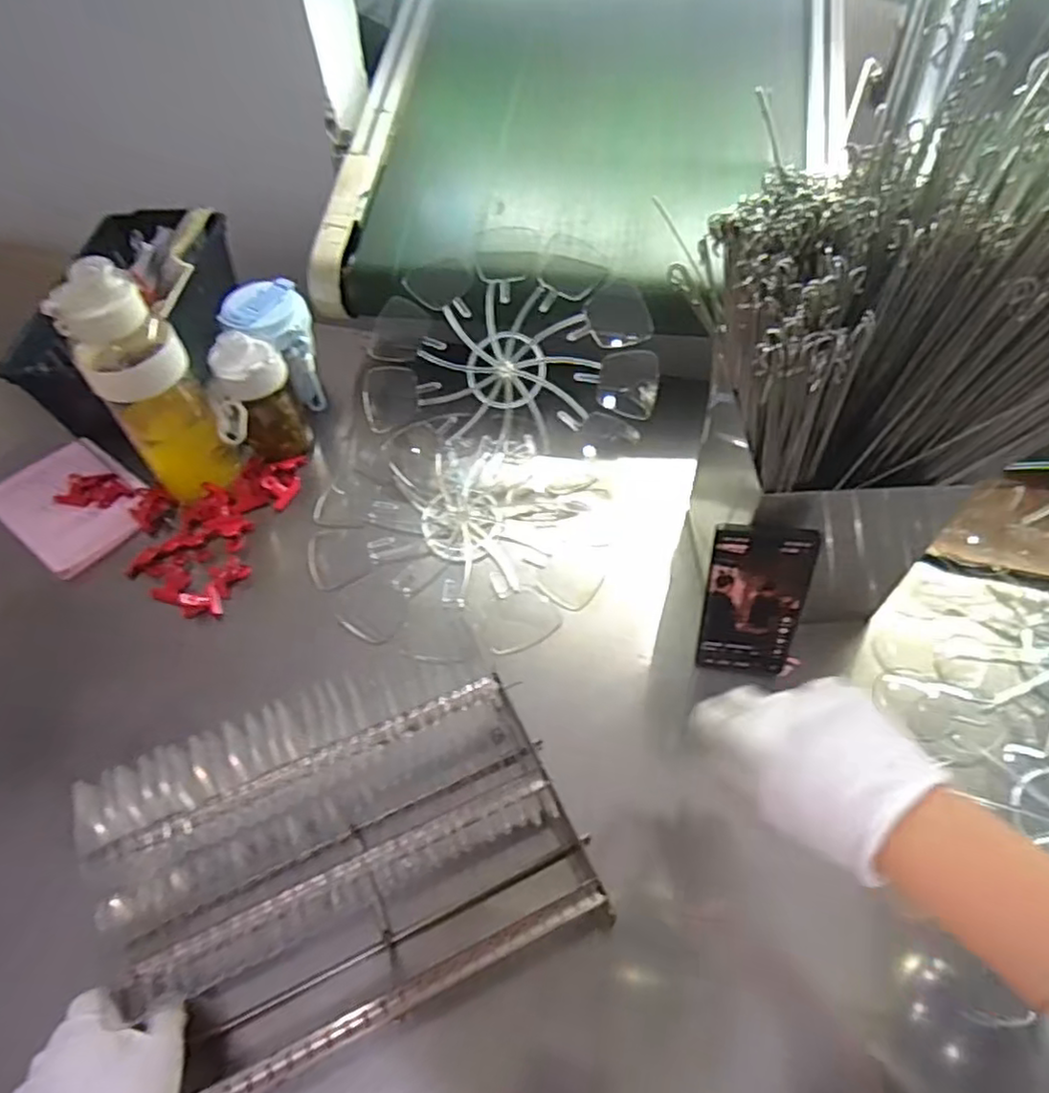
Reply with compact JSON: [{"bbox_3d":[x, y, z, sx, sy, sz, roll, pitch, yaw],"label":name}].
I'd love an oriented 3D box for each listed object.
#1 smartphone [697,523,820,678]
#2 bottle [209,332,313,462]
[{"bbox_3d":[0.189,0.048,0.568,0.074,0.171,0.014,6,44,12],"label":"smartphone"},{"bbox_3d":[-0.298,-0.156,0.756,0.094,0.133,0.079,-28,58,-16],"label":"bottle"}]

